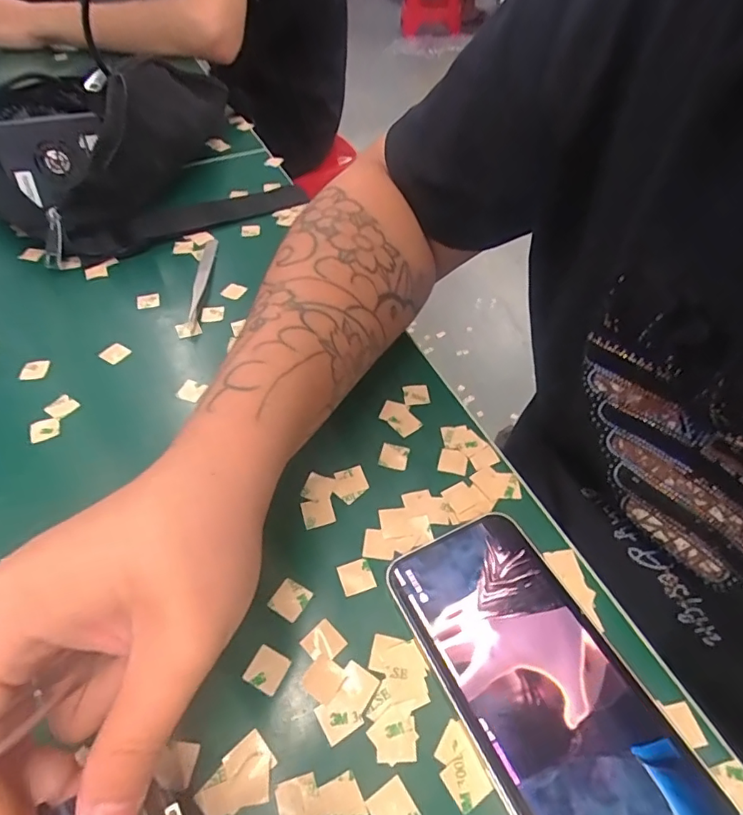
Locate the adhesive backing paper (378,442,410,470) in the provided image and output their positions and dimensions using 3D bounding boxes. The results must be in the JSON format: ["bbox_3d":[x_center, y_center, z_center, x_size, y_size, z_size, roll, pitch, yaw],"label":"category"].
[{"bbox_3d":[0.013,0.026,0.285,0.015,0.004,0.015,10,52,9],"label":"adhesive backing paper"}]

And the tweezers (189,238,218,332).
[{"bbox_3d":[-0.126,-0.097,0.387,0.012,0.008,0.113,-6,51,-3],"label":"tweezers"}]

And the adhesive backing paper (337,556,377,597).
[{"bbox_3d":[-0.007,0.080,0.241,0.015,0.004,0.015,-14,51,-16],"label":"adhesive backing paper"}]

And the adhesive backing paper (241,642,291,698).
[{"bbox_3d":[-0.044,0.110,0.215,0.015,0.004,0.015,21,55,17],"label":"adhesive backing paper"}]

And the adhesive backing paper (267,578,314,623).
[{"bbox_3d":[-0.037,0.088,0.234,0.015,0.004,0.016,27,53,15],"label":"adhesive backing paper"}]

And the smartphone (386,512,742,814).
[{"bbox_3d":[0.069,0.112,0.208,0.071,0.008,0.142,-22,53,-17],"label":"smartphone"}]

